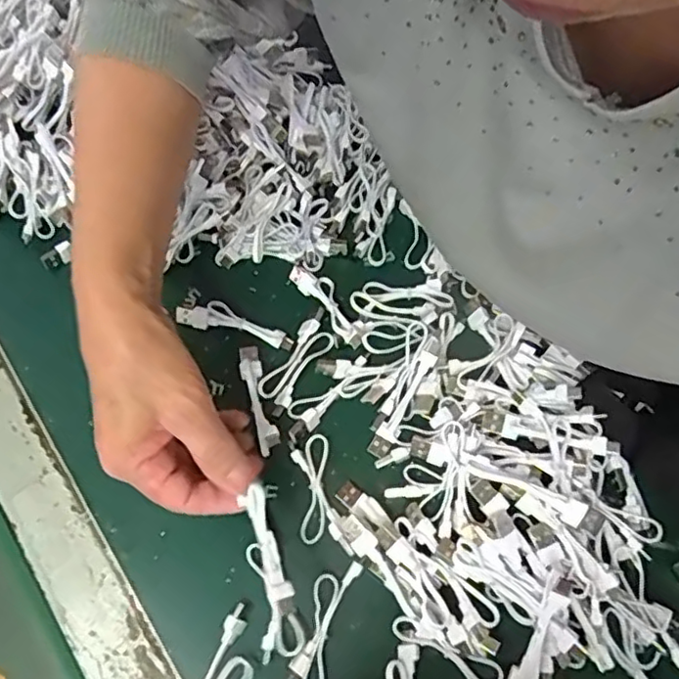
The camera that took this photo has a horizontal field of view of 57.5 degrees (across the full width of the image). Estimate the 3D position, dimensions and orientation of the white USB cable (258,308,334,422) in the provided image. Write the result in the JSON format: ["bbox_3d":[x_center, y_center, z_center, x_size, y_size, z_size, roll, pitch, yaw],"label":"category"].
[{"bbox_3d":[-0.028,0.013,0.414,0.023,0.007,0.079,33,68,7],"label":"white USB cable"}]

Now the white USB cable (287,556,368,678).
[{"bbox_3d":[-0.009,0.158,0.346,0.022,0.011,0.077,21,67,2],"label":"white USB cable"}]

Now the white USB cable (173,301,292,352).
[{"bbox_3d":[-0.071,-0.013,0.429,0.082,0.009,0.023,16,67,0],"label":"white USB cable"}]

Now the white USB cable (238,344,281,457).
[{"bbox_3d":[-0.053,0.035,0.401,0.016,0.013,0.076,-15,71,-12],"label":"white USB cable"}]

